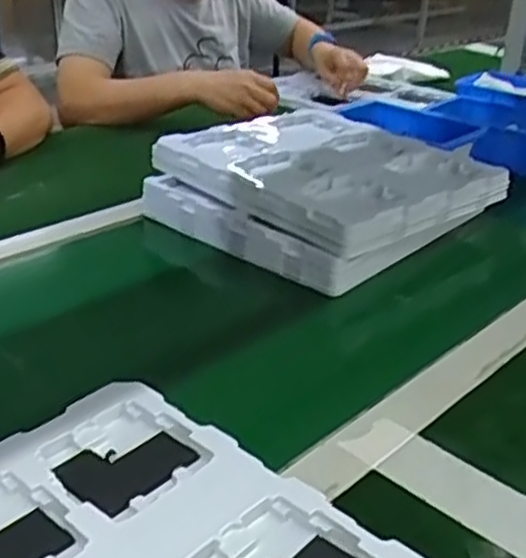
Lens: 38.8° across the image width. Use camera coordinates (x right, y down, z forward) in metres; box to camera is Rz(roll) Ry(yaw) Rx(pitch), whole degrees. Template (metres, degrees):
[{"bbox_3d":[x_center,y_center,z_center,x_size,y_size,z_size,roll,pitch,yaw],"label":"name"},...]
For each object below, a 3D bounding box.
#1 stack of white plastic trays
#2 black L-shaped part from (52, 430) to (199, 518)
[{"bbox_3d":[0.069,-0.106,0.870,0.332,0.081,0.311,24,35,36],"label":"stack of white plastic trays"},{"bbox_3d":[-0.090,0.123,0.492,0.062,0.008,0.080,26,35,38],"label":"black L-shaped part"}]

